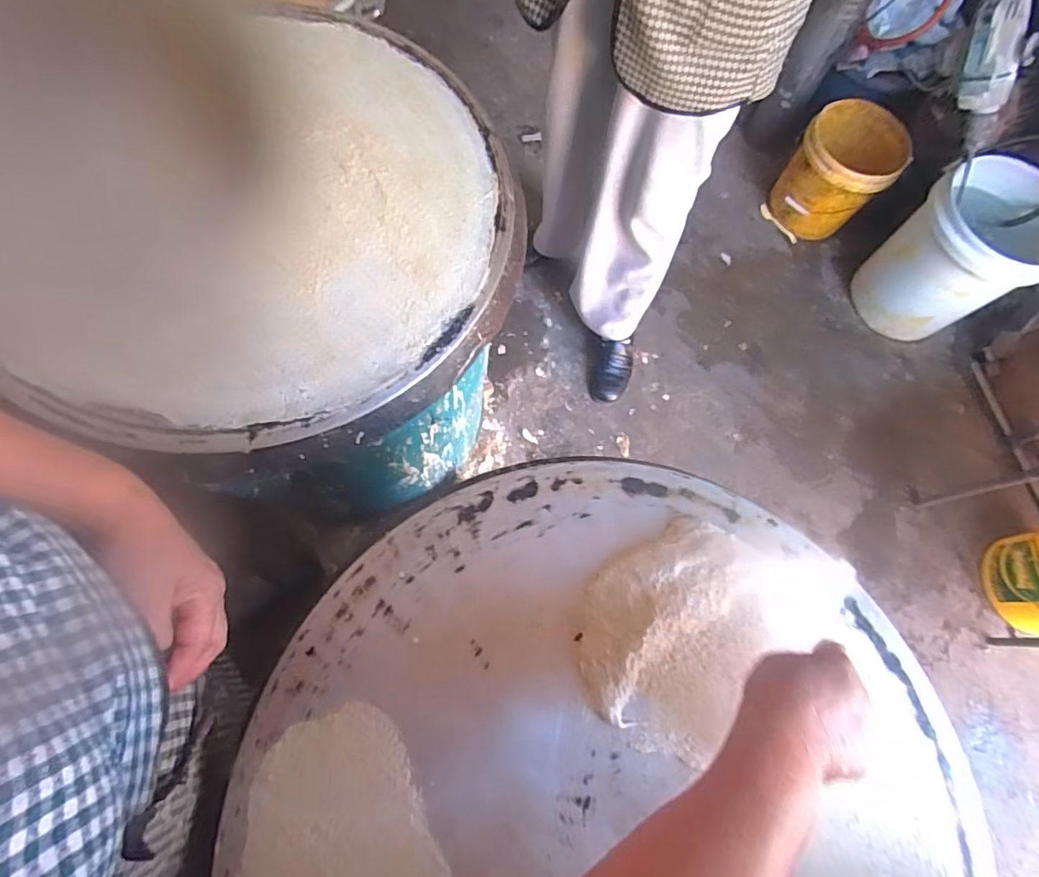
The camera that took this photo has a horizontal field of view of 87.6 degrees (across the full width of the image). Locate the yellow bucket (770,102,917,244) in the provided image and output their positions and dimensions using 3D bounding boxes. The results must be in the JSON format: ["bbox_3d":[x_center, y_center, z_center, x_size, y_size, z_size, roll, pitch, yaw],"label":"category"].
[{"bbox_3d":[0.877,-0.730,1.511,0.258,0.244,0.250,2,73,-5],"label":"yellow bucket"}]

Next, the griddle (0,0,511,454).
[{"bbox_3d":[-0.321,-0.276,0.625,0.585,0.060,0.588,2,73,-5],"label":"griddle"}]

